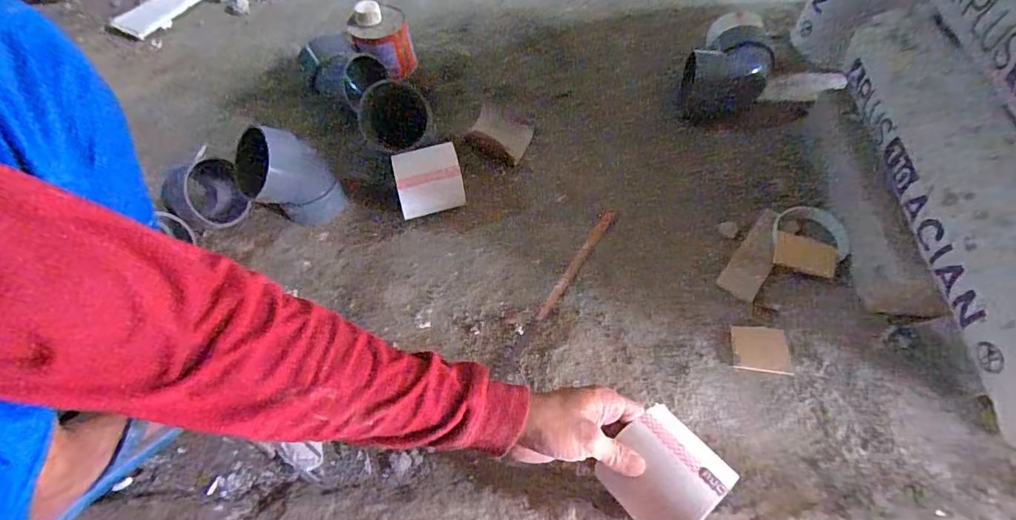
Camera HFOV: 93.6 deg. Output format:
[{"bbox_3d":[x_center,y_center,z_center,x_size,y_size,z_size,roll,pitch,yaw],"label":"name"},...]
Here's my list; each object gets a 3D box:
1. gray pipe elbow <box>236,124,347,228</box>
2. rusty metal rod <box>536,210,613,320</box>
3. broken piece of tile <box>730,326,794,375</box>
[{"bbox_3d":[-0.293,-0.117,0.640,0.106,0.147,0.086,-31,61,-16],"label":"gray pipe elbow"},{"bbox_3d":[0.091,0.003,0.620,0.017,0.007,0.187,26,63,19],"label":"rusty metal rod"},{"bbox_3d":[0.292,0.102,0.551,0.063,0.004,0.055,7,60,6],"label":"broken piece of tile"}]

